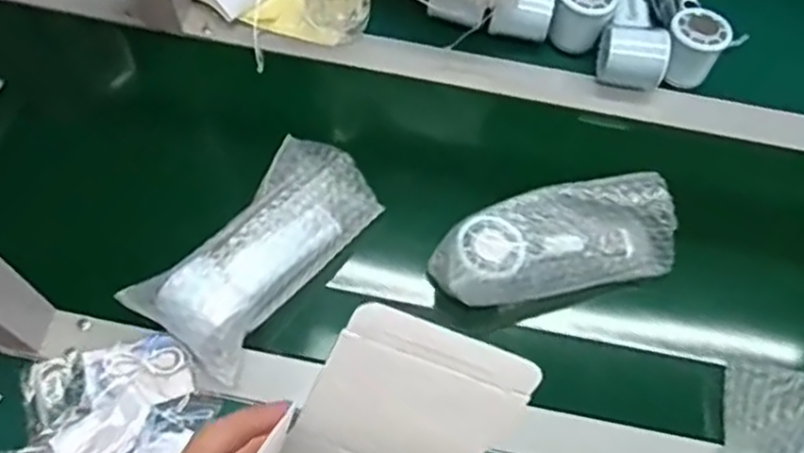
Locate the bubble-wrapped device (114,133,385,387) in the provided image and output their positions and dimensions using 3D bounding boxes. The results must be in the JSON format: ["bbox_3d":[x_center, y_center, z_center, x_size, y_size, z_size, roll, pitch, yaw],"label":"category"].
[{"bbox_3d":[-0.114,0.016,0.582,0.100,0.047,0.202,35,68,12],"label":"bubble-wrapped device"}]

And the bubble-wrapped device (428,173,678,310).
[{"bbox_3d":[0.123,0.013,0.593,0.204,0.056,0.080,-13,67,-9],"label":"bubble-wrapped device"}]

